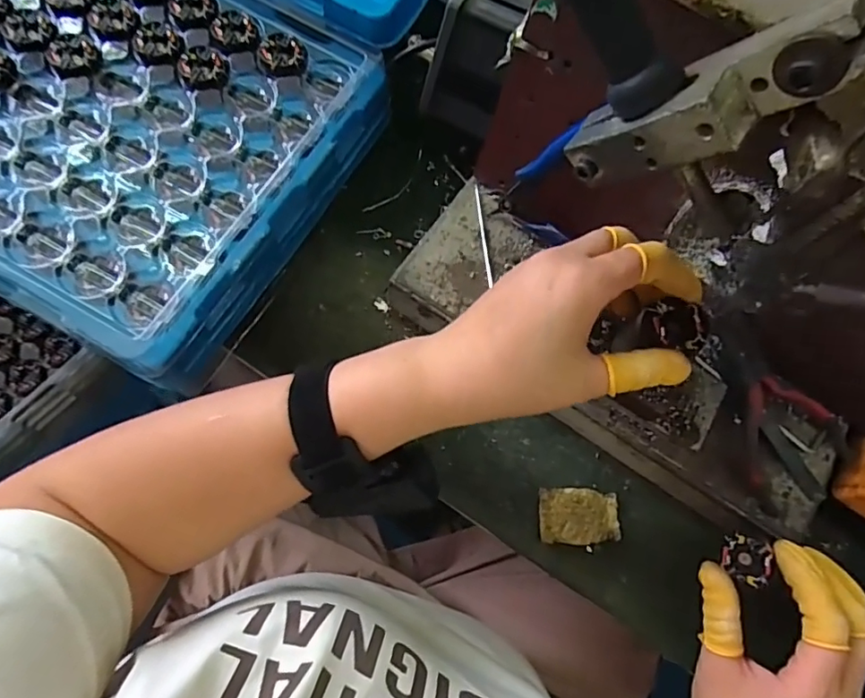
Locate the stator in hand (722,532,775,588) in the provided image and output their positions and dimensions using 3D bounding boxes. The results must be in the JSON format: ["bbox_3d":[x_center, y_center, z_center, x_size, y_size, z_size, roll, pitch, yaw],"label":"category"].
[{"bbox_3d":[0.179,0.120,0.307,0.023,0.010,0.025,19,77,6],"label":"stator in hand"}]

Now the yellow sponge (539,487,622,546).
[{"bbox_3d":[0.098,0.111,0.358,0.053,0.006,0.035,3,72,-3],"label":"yellow sponge"}]

